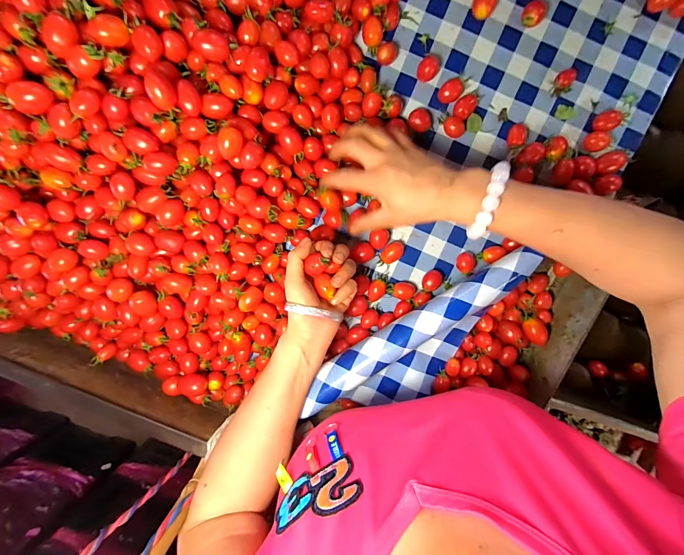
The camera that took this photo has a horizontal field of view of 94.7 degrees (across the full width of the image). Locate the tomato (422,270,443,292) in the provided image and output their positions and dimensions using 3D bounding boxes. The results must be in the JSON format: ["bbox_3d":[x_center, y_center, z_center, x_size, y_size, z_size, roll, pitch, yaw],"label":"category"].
[{"bbox_3d":[0.122,0.004,0.428,0.021,0.020,0.030,41,97,-1],"label":"tomato"}]

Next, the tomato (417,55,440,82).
[{"bbox_3d":[0.105,-0.256,0.390,0.024,0.019,0.026,0,96,4],"label":"tomato"}]

